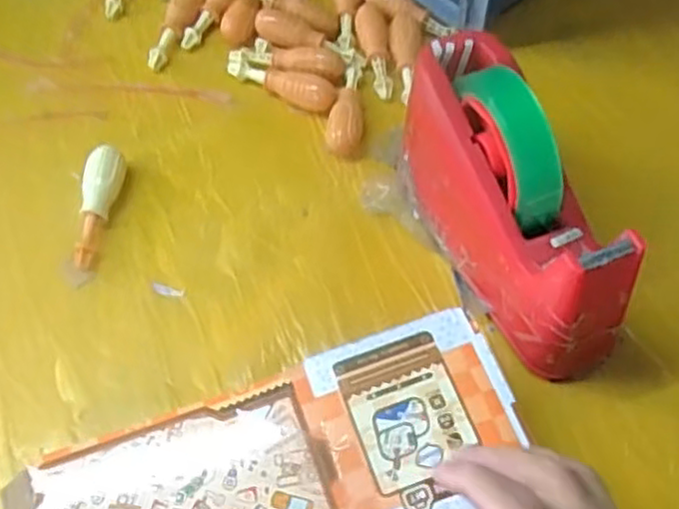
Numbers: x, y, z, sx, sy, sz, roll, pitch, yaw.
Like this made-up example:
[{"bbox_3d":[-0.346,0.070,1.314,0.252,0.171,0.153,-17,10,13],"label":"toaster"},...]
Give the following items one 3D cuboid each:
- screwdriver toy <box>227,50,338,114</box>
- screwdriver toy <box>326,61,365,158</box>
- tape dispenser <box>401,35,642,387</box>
[{"bbox_3d":[-0.047,-0.139,0.556,0.101,0.019,0.026,24,61,17],"label":"screwdriver toy"},{"bbox_3d":[0.007,-0.116,0.538,0.025,0.021,0.096,4,57,5],"label":"screwdriver toy"},{"bbox_3d":[0.102,-0.034,0.428,0.076,0.114,0.200,-17,58,-8],"label":"tape dispenser"}]

